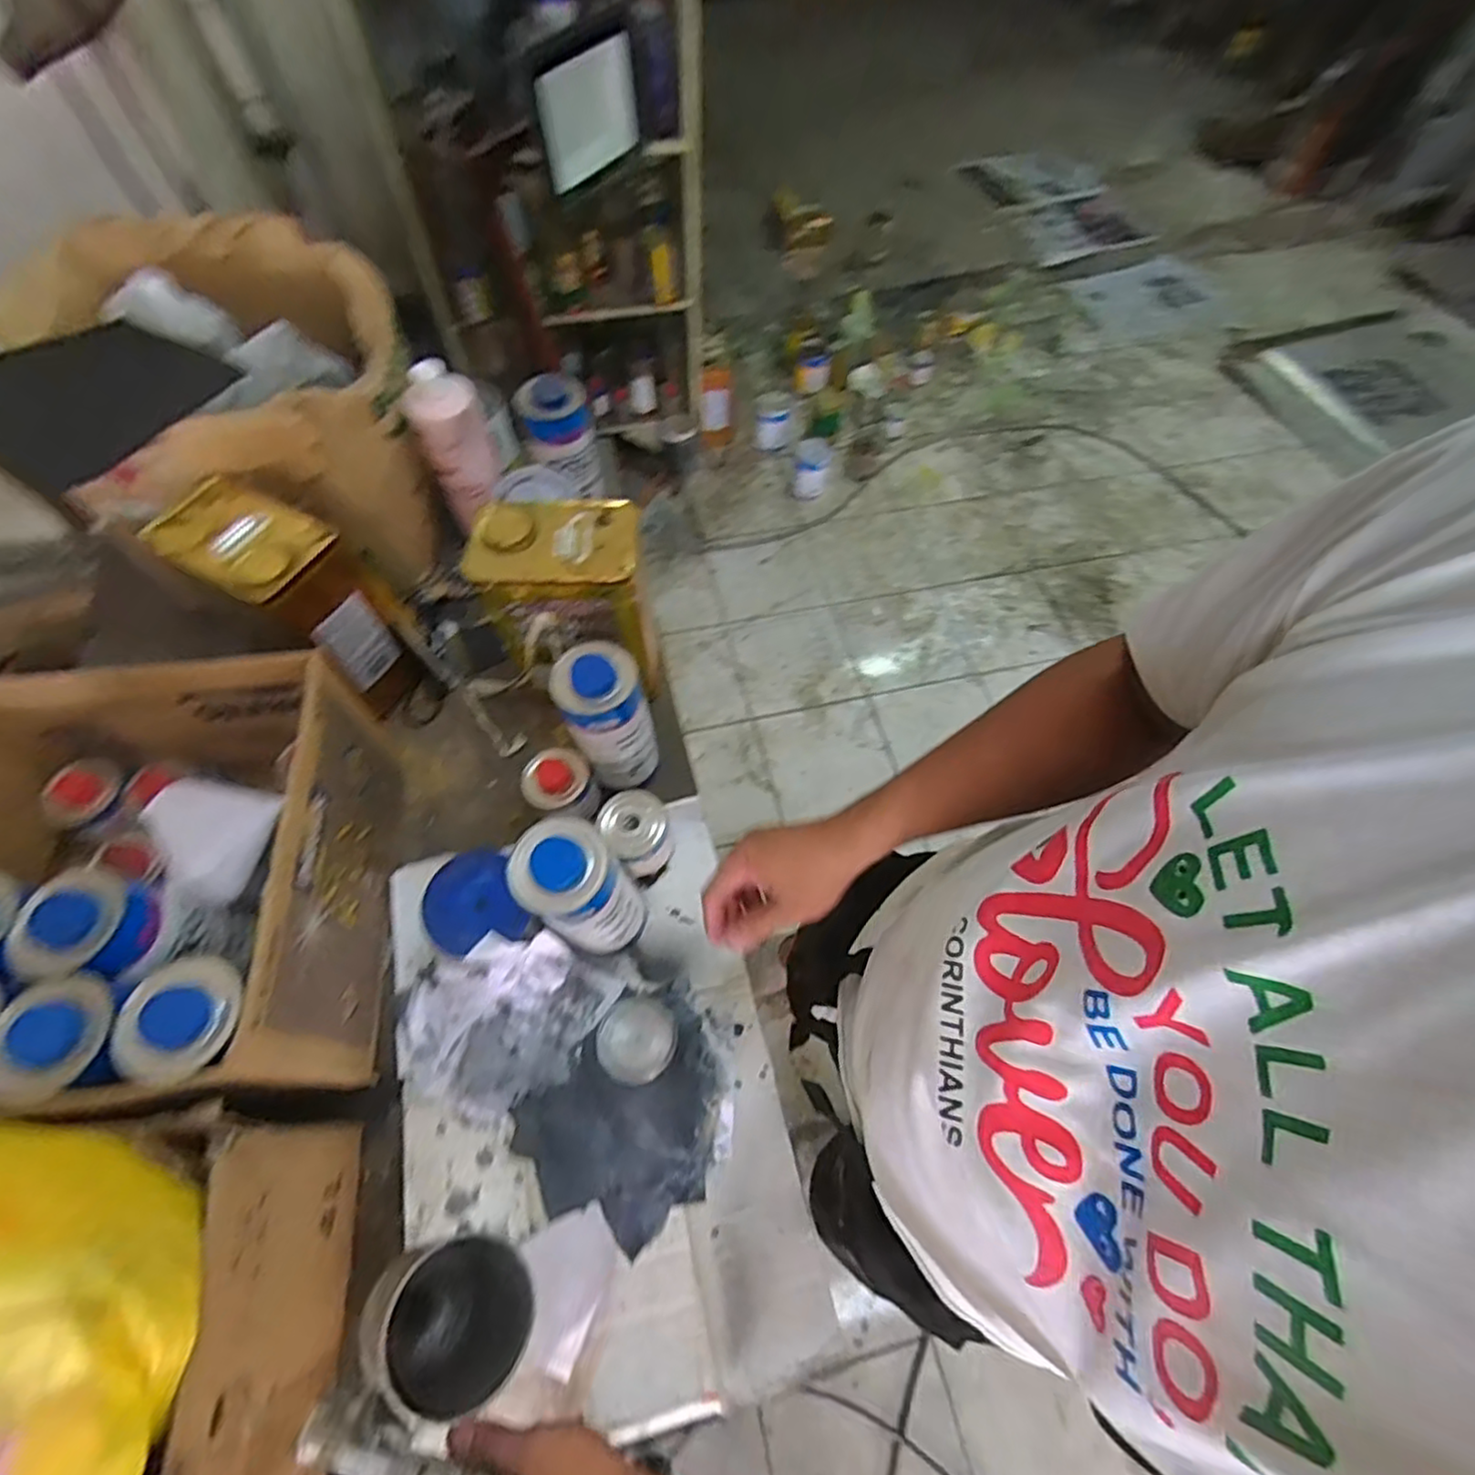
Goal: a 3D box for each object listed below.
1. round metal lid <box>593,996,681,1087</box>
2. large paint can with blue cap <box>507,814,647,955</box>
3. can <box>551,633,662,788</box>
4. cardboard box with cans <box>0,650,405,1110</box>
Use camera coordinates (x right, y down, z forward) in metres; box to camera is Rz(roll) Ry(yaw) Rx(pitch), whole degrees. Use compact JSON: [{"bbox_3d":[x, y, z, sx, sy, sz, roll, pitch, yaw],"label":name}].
[{"bbox_3d":[-0.095,0.284,0.632,0.068,0.031,0.075,25,64,11],"label":"round metal lid"},{"bbox_3d":[-0.142,0.145,0.616,0.088,0.170,0.082,37,67,16],"label":"large paint can with blue cap"},{"bbox_3d":[-0.138,-0.018,0.717,0.084,0.179,0.077,-24,65,-14],"label":"can"},{"bbox_3d":[-0.569,0.140,0.611,0.406,0.193,0.381,-6,62,-5],"label":"cardboard box with cans"}]

